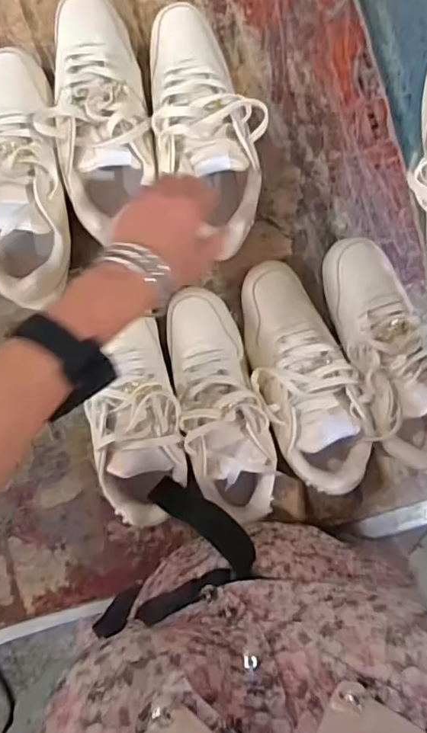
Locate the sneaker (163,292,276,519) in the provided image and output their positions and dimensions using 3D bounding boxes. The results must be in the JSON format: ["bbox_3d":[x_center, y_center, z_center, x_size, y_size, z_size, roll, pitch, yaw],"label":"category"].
[{"bbox_3d":[0.007,0.042,0.585,0.089,0.088,0.254,-15,84,-2],"label":"sneaker"}]

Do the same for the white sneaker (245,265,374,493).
[{"bbox_3d":[0.094,0.011,0.603,0.094,0.101,0.247,-21,85,-1],"label":"white sneaker"}]

